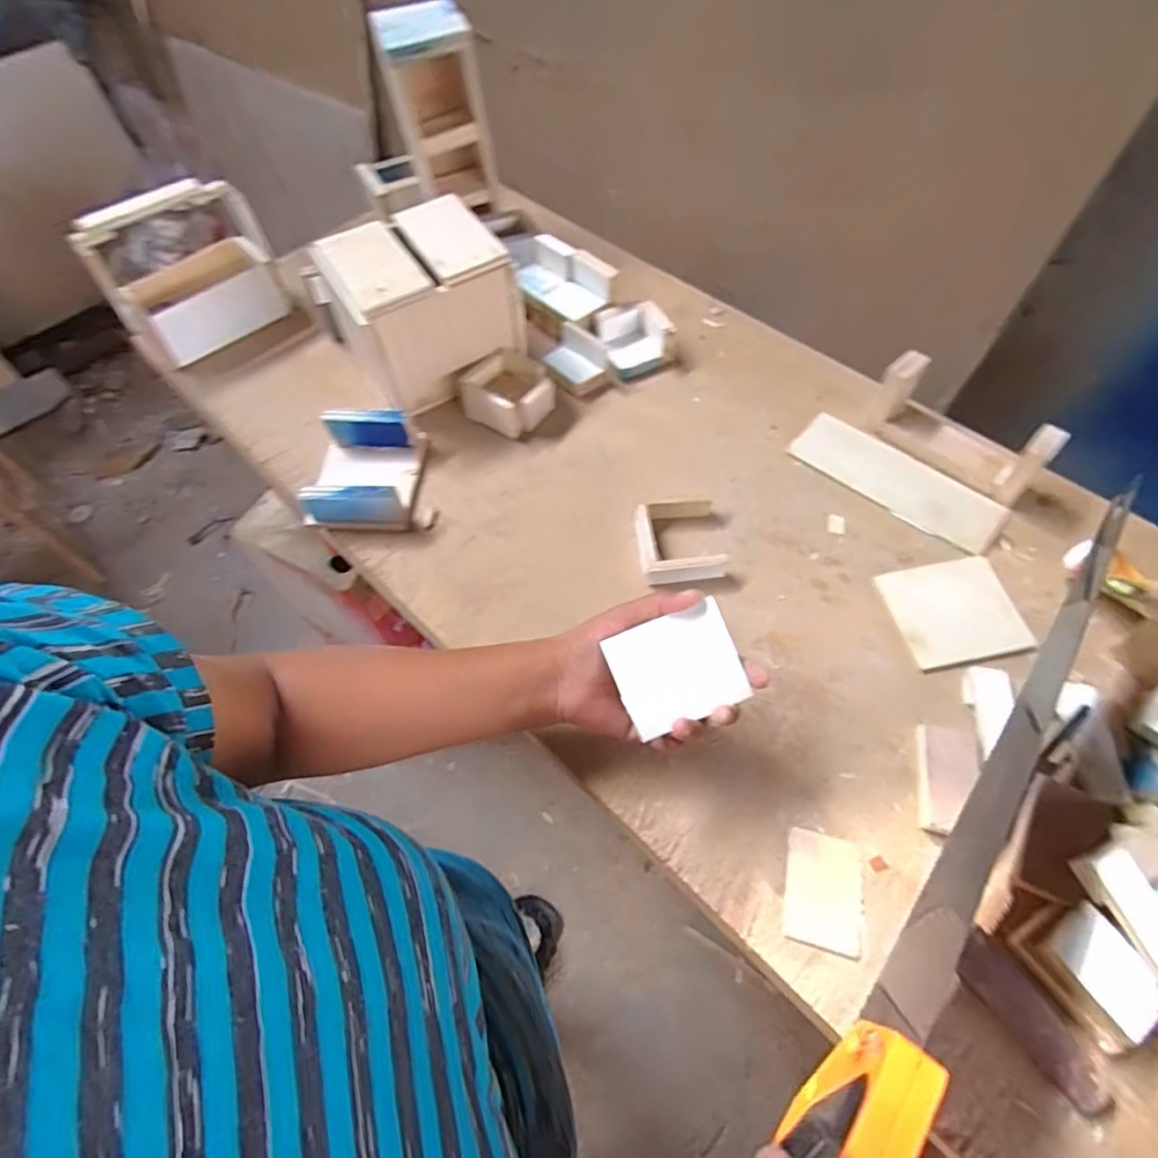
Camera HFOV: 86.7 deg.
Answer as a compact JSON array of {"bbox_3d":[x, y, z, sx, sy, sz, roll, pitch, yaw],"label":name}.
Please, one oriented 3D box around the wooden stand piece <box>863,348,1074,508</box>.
[{"bbox_3d":[0.363,-0.146,0.583,0.159,0.078,0.051,40,69,22],"label":"wooden stand piece"}]

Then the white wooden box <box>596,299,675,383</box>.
[{"bbox_3d":[0.063,-0.268,0.686,0.076,0.044,0.071,-23,62,-10],"label":"white wooden box"}]

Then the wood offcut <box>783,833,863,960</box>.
[{"bbox_3d":[0.171,0.218,0.428,0.049,0.004,0.072,11,61,9],"label":"wood offcut"}]

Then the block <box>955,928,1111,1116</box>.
[{"bbox_3d":[0.281,0.272,0.380,0.036,0.023,0.101,-30,63,-14],"label":"block"}]

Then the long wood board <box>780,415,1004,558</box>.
[{"bbox_3d":[0.305,-0.097,0.594,0.196,0.008,0.070,38,68,21],"label":"long wood board"}]

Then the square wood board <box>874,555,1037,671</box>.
[{"bbox_3d":[0.320,0.027,0.525,0.098,0.011,0.091,-10,60,-3],"label":"square wood board"}]

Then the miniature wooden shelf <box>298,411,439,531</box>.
[{"bbox_3d":[-0.208,-0.105,0.602,0.115,0.051,0.113,-6,60,-1],"label":"miniature wooden shelf"}]

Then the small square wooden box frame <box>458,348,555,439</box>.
[{"bbox_3d":[-0.074,-0.199,0.652,0.084,0.045,0.078,29,65,18],"label":"small square wooden box frame"}]

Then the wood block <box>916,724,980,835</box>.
[{"bbox_3d":[0.273,0.149,0.454,0.039,0.012,0.078,11,61,9],"label":"wood block"}]

